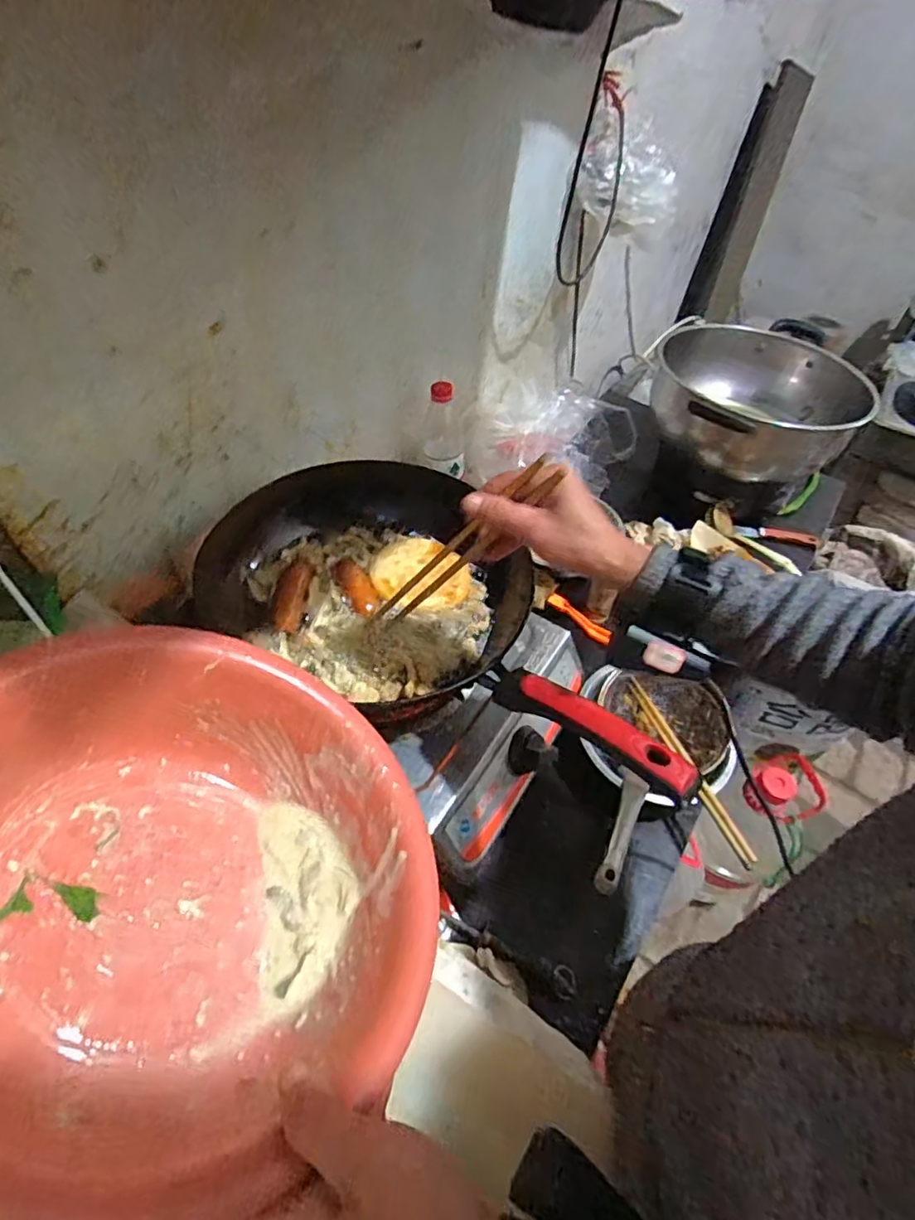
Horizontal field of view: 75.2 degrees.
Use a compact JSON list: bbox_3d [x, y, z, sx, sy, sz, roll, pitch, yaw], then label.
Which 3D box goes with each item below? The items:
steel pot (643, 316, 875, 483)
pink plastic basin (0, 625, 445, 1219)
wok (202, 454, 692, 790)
[{"bbox_3d":[0.495,-0.349,1.002,0.334,0.125,0.440,28,52,18],"label":"steel pot"},{"bbox_3d":[-0.156,0.146,0.325,0.266,0.105,0.282,22,37,-26],"label":"pink plastic basin"},{"bbox_3d":[0.001,0.001,0.596,0.465,0.150,0.282,23,50,14],"label":"wok"}]

